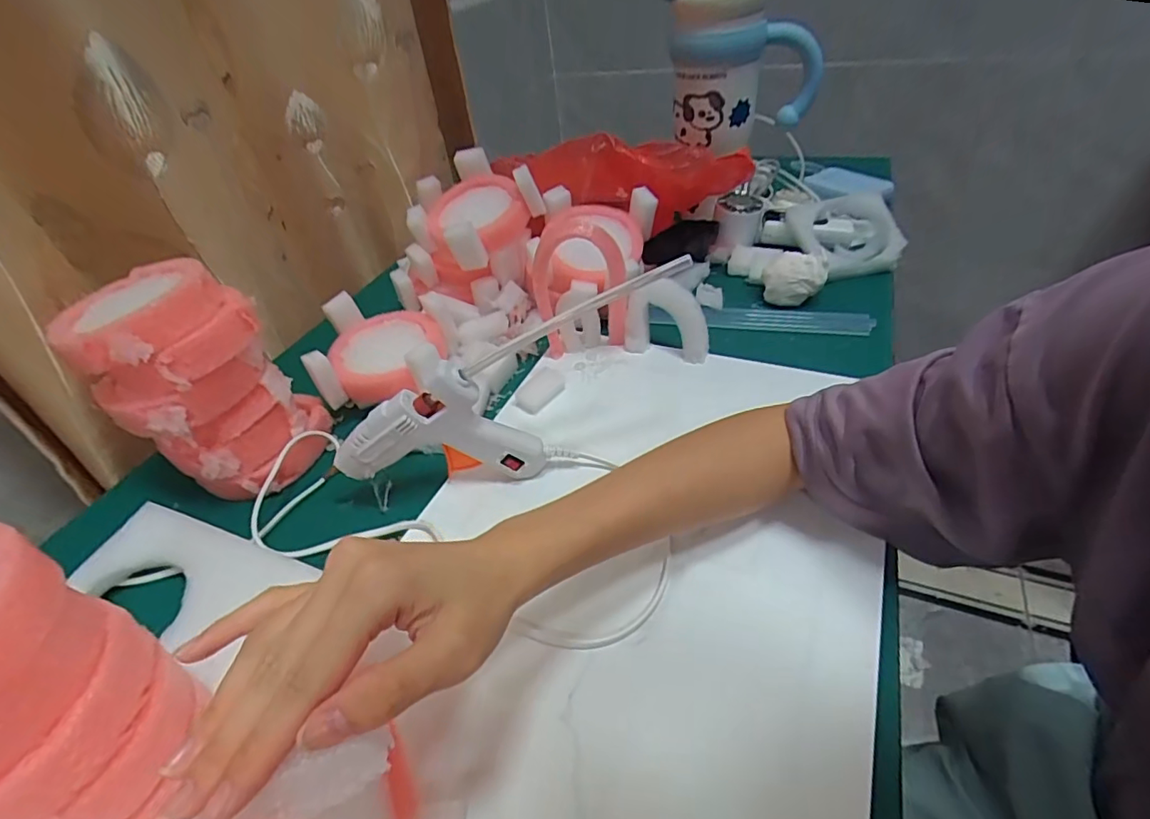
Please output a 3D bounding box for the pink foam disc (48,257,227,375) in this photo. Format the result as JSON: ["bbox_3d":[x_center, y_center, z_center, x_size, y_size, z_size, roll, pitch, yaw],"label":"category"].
[{"bbox_3d":[-0.296,-0.065,0.369,0.096,0.034,0.094,-5,42,4],"label":"pink foam disc"}]

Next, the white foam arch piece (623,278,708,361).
[{"bbox_3d":[0.082,-0.080,0.488,0.073,0.076,0.017,14,45,21],"label":"white foam arch piece"}]

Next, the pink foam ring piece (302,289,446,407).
[{"bbox_3d":[-0.170,-0.052,0.495,0.115,0.055,0.100,-1,42,6],"label":"pink foam ring piece"}]

